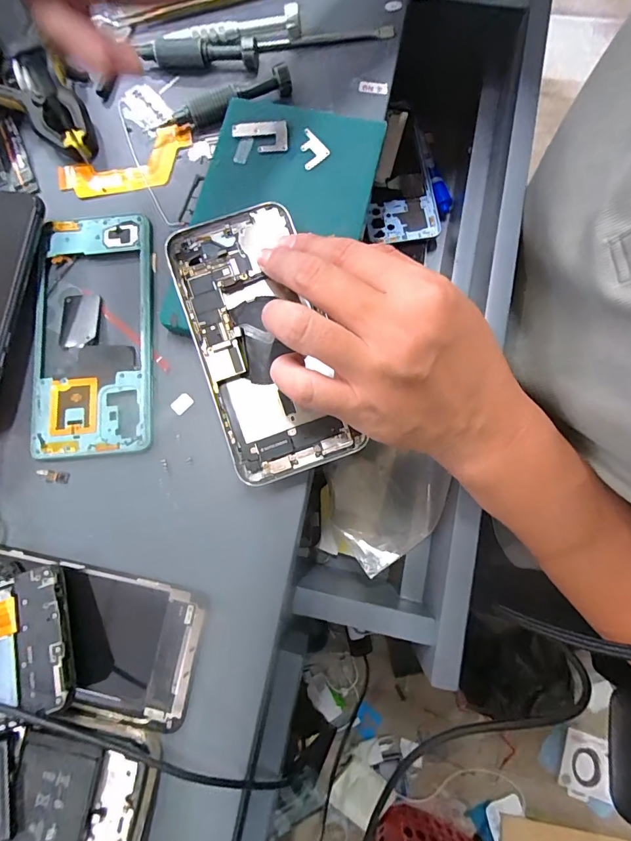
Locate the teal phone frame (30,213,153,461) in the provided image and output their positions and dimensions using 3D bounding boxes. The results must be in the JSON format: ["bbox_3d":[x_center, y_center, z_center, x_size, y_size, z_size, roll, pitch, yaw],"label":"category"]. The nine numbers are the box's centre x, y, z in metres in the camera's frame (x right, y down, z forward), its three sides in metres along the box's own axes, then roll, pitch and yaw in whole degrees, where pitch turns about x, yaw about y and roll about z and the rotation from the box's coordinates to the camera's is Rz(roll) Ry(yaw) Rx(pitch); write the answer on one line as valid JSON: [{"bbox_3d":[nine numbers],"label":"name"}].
[{"bbox_3d":[-0.144,-0.058,0.269,0.077,0.005,0.162,-5,79,3],"label":"teal phone frame"}]

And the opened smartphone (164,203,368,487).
[{"bbox_3d":[-0.033,-0.047,0.246,0.073,0.009,0.159,-18,82,-4],"label":"opened smartphone"}]

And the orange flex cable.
[{"bbox_3d":[-0.128,-0.176,0.290,0.093,0.004,0.033,-27,95,-7],"label":"orange flex cable"}]

